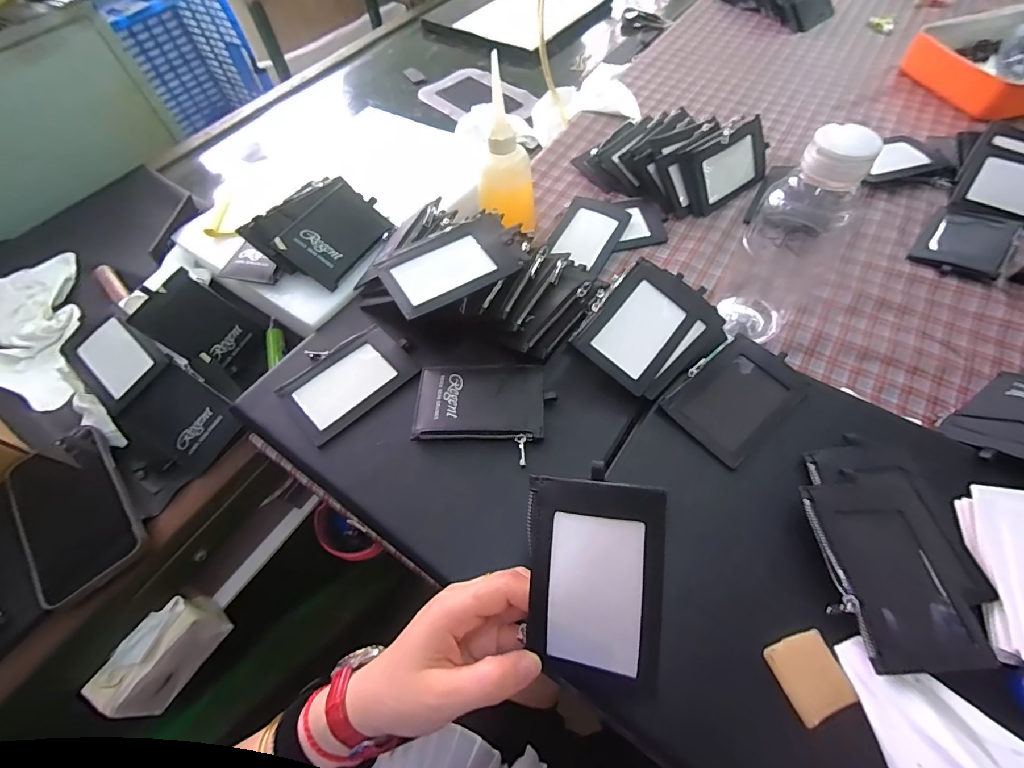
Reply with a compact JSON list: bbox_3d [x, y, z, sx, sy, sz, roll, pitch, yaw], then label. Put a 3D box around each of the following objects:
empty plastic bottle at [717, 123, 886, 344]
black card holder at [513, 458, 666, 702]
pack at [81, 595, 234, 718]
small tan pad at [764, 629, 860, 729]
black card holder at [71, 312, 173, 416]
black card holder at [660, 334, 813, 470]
[{"bbox_3d":[0.236,-0.123,0.368,0.066,0.182,0.073,31,65,20],"label":"empty plastic bottle"},{"bbox_3d":[0.044,0.108,0.241,0.074,0.006,0.110,3,87,14],"label":"black card holder"},{"bbox_3d":[-0.341,0.260,0.429,0.048,0.073,0.097,25,63,18],"label":"pack"},{"bbox_3d":[0.179,0.174,0.264,0.038,0.007,0.039,-18,59,-8],"label":"small tan pad"},{"bbox_3d":[-0.401,-0.025,0.445,0.096,0.013,0.079,41,89,15],"label":"black card holder"},{"bbox_3d":[0.189,0.009,0.372,0.110,0.011,0.075,-37,64,-18],"label":"black card holder"}]

